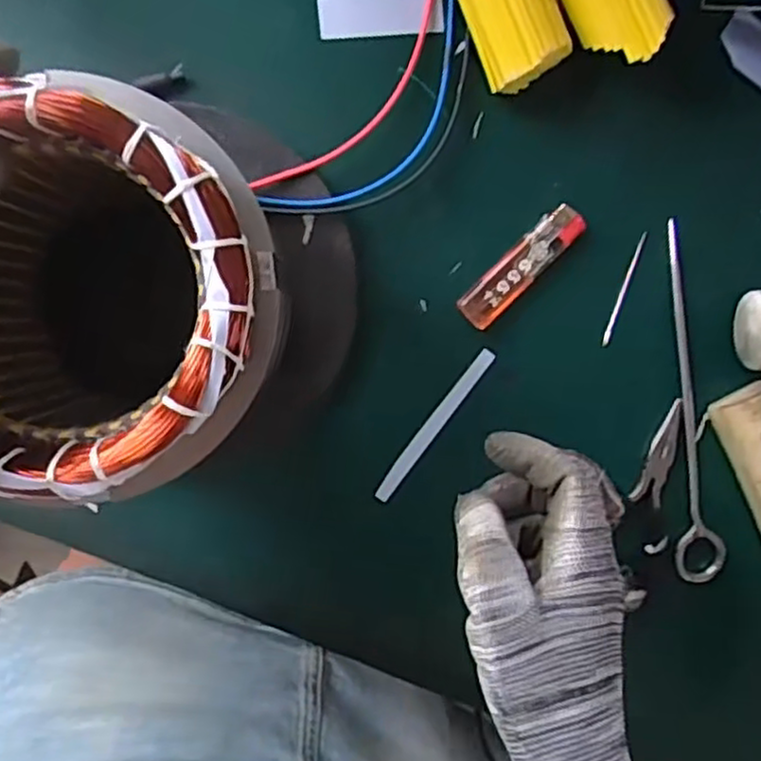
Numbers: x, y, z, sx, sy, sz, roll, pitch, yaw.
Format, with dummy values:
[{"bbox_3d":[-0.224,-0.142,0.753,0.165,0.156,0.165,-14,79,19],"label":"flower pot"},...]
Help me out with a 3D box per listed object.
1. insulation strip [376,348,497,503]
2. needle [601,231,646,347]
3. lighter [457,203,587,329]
[{"bbox_3d":[0.032,0.027,0.433,0.010,0.004,0.109,37,90,-8],"label":"insulation strip"},{"bbox_3d":[0.148,-0.055,0.435,0.006,0.005,0.070,20,94,-7],"label":"needle"},{"bbox_3d":[0.083,-0.067,0.423,0.023,0.011,0.087,44,89,-8],"label":"lighter"}]

